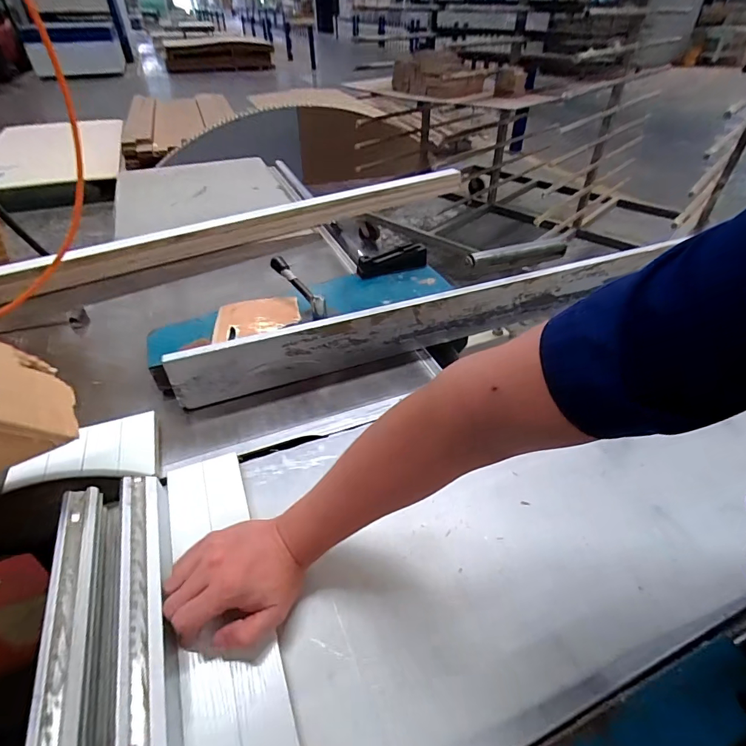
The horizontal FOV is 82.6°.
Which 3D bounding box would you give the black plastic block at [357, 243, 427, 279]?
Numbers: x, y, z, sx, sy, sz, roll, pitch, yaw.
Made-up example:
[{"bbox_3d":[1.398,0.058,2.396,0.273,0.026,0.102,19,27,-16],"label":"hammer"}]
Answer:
[{"bbox_3d":[0.039,-0.214,0.808,0.139,0.041,0.026,-13,43,-15],"label":"black plastic block"}]

